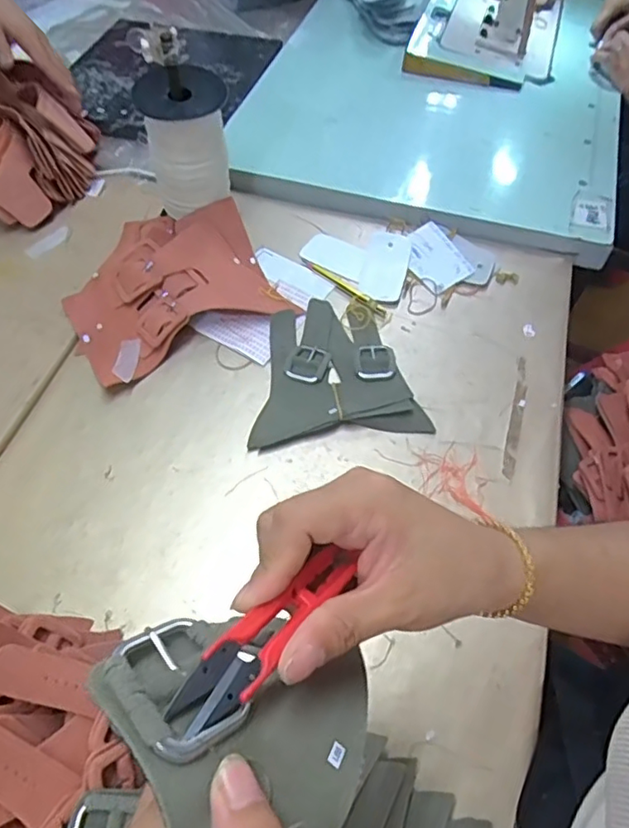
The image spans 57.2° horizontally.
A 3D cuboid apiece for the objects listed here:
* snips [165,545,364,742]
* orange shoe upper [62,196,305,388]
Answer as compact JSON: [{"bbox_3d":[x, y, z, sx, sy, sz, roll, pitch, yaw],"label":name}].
[{"bbox_3d":[-0.015,0.080,0.220,0.021,0.009,0.093,35,45,20],"label":"snips"},{"bbox_3d":[-0.172,-0.156,0.660,0.227,0.046,0.207,-26,61,-15],"label":"orange shoe upper"}]

